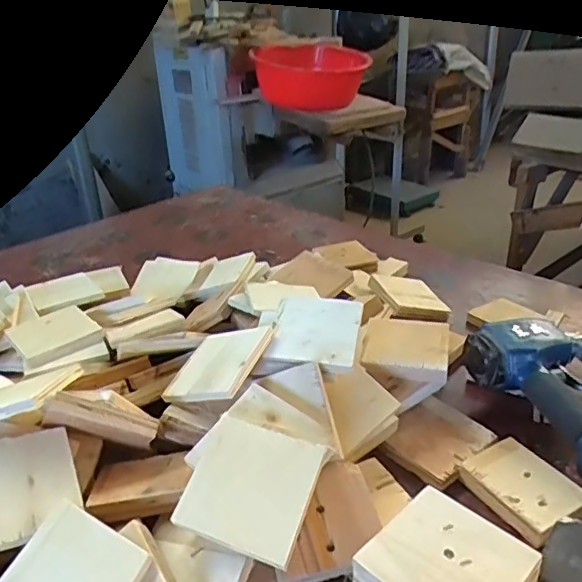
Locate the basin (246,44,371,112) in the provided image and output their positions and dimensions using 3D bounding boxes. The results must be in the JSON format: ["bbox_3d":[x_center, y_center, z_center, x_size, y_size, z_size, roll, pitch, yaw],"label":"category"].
[{"bbox_3d":[0.060,-0.641,1.659,0.323,0.171,0.323,-2,26,2],"label":"basin"}]

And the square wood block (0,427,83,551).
[{"bbox_3d":[-0.218,0.152,0.437,0.090,0.009,0.091,-12,49,-28],"label":"square wood block"}]

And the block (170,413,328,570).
[{"bbox_3d":[-0.030,0.144,0.418,0.091,0.013,0.092,11,52,18],"label":"block"}]

